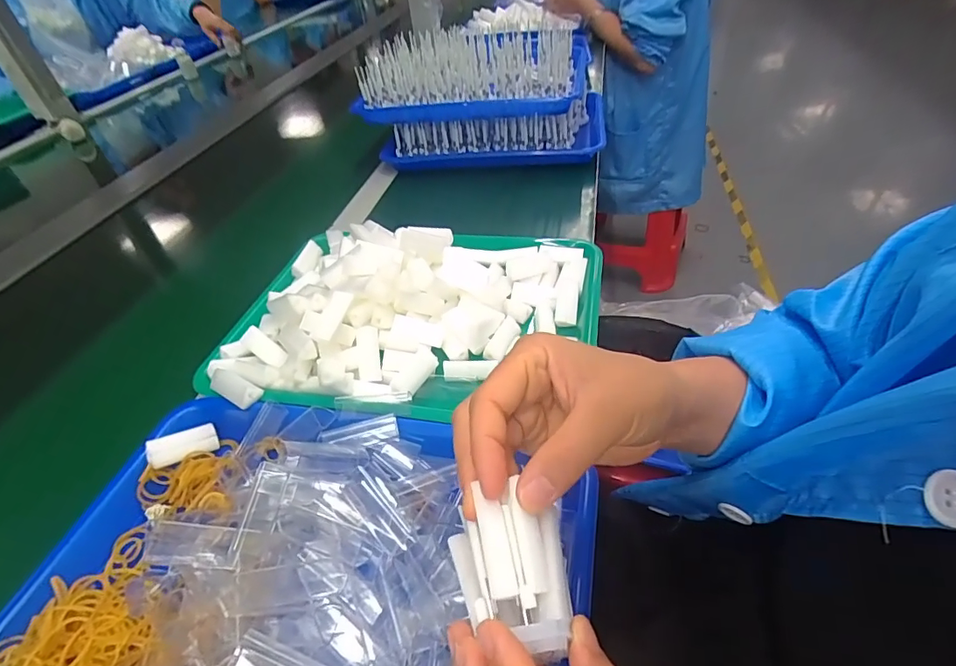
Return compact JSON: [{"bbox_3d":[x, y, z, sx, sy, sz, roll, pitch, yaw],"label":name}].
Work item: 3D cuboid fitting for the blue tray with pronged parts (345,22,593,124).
[{"bbox_3d":[-0.004,-0.406,0.752,0.324,0.070,0.236,4,44,12],"label":"blue tray with pronged parts"}]

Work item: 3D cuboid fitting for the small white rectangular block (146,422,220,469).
[{"bbox_3d":[-0.226,0.086,0.371,0.047,0.022,0.018,-15,-8,-45],"label":"small white rectangular block"}]

